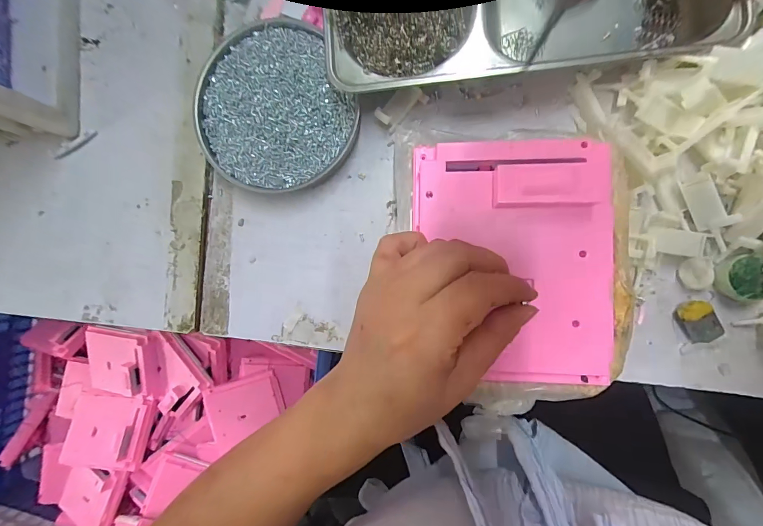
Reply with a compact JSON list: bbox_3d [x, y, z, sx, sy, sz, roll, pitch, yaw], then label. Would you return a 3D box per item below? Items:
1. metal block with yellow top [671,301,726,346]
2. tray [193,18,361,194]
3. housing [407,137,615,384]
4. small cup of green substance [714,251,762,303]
[{"bbox_3d":[0.229,0.042,0.269,0.018,0.017,0.029,-30,88,7],"label":"metal block with yellow top"},{"bbox_3d":[-0.089,-0.124,0.310,0.124,0.024,0.131,0,91,7],"label":"tray"},{"bbox_3d":[0.085,-0.001,0.245,0.129,0.017,0.154,3,92,7],"label":"housing"},{"bbox_3d":[0.258,0.010,0.266,0.029,0.016,0.033,-12,90,8],"label":"small cup of green substance"}]

